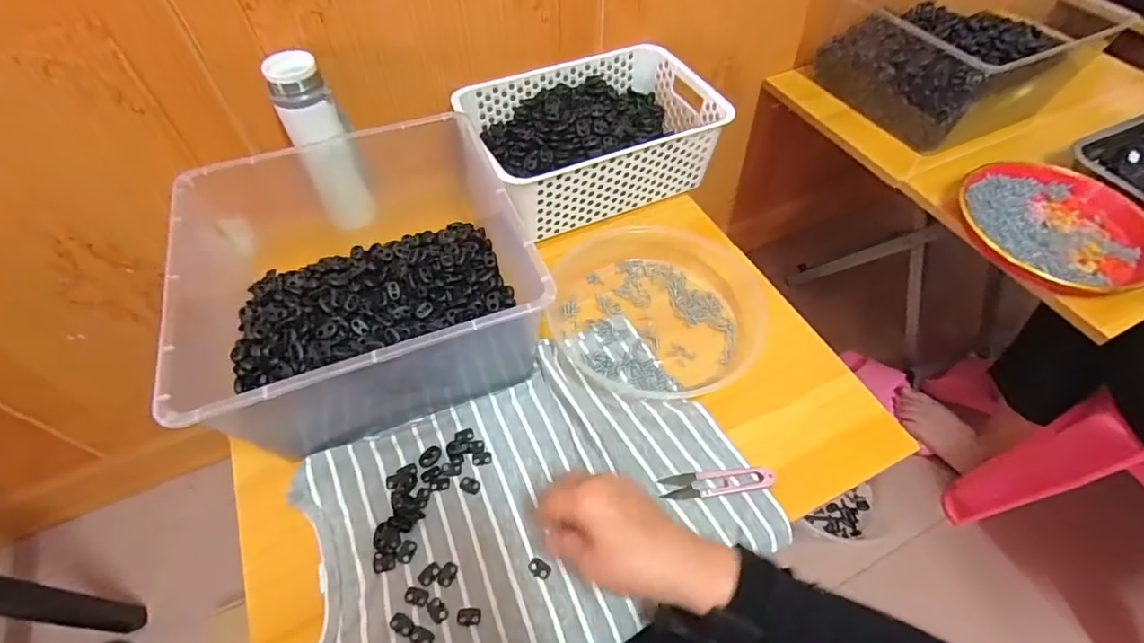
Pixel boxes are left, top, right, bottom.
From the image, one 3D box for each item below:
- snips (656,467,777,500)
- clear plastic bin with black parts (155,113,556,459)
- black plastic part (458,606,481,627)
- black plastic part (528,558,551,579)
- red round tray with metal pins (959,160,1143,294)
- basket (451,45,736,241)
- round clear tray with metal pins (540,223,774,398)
[{"bbox_3d":[0.131,0.145,0.469,0.100,0.011,0.024,-5,55,-4],"label":"snips"},{"bbox_3d":[-0.207,-0.055,0.525,0.287,0.139,0.323,-18,57,-13],"label":"clear plastic bin with black parts"},{"bbox_3d":[-0.081,0.232,0.410,0.019,0.004,0.013,3,55,2],"label":"black plastic part"},{"bbox_3d":[-0.027,0.204,0.431,0.019,0.004,0.013,19,57,13],"label":"black plastic part"},{"bbox_3d":[0.598,-0.119,0.645,0.195,0.026,0.210,0,55,0],"label":"red round tray with metal pins"},{"bbox_3d":[0.025,-0.242,0.681,0.297,0.096,0.202,-20,58,-14],"label":"basket"},{"bbox_3d":[0.091,-0.028,0.579,0.219,0.046,0.229,0,55,0],"label":"round clear tray with metal pins"}]

